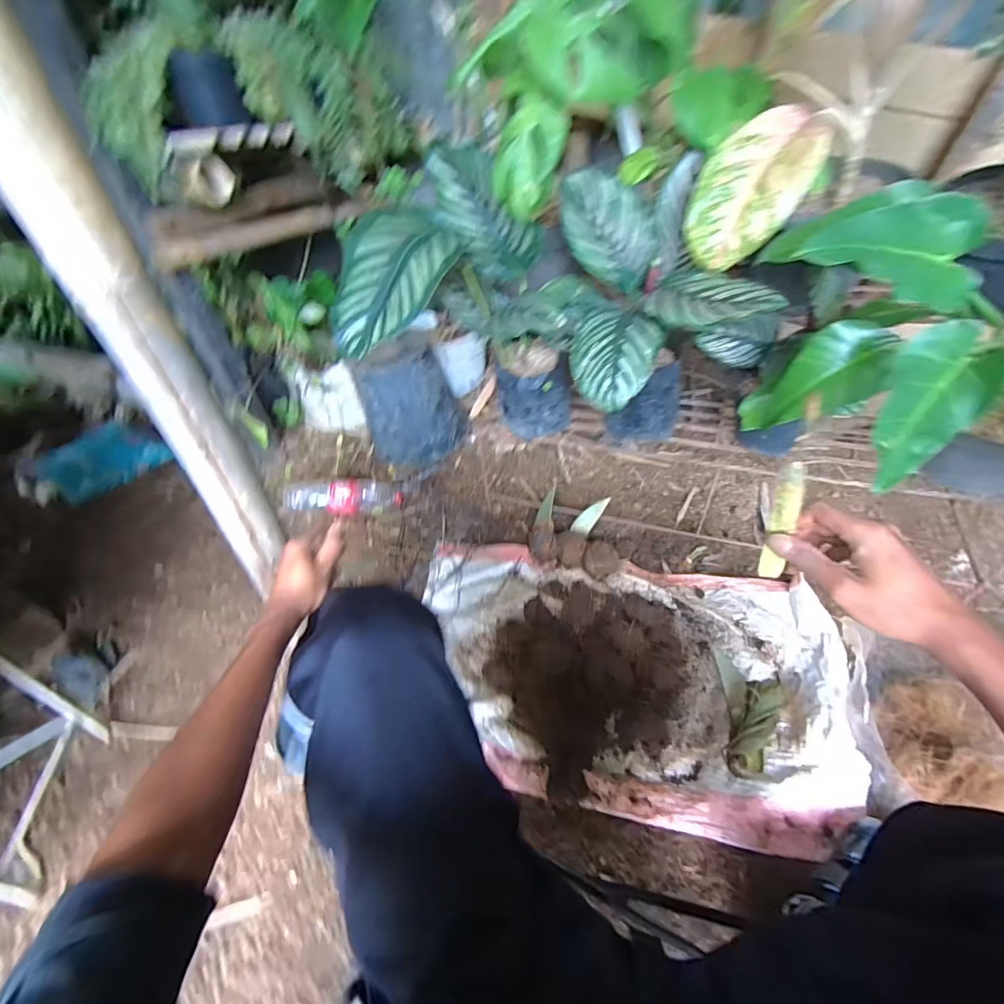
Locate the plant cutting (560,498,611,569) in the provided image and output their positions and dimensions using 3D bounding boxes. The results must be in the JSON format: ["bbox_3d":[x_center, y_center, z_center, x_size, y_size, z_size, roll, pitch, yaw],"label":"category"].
[{"bbox_3d":[0.181,0.067,1.081,0.074,0.053,0.176,22,69,22],"label":"plant cutting"}]

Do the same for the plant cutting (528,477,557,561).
[{"bbox_3d":[0.106,0.048,1.115,0.070,0.046,0.185,5,63,7],"label":"plant cutting"}]

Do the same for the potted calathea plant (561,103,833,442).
[{"bbox_3d":[0.262,-0.299,0.759,0.358,0.457,0.275,4,45,6],"label":"potted calathea plant"}]

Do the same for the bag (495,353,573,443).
[{"bbox_3d":[0.072,-0.212,0.964,0.124,0.160,0.123,32,54,30],"label":"bag"}]

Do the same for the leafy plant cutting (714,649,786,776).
[{"bbox_3d":[0.430,0.355,0.804,0.111,0.042,0.216,11,46,13],"label":"leafy plant cutting"}]

